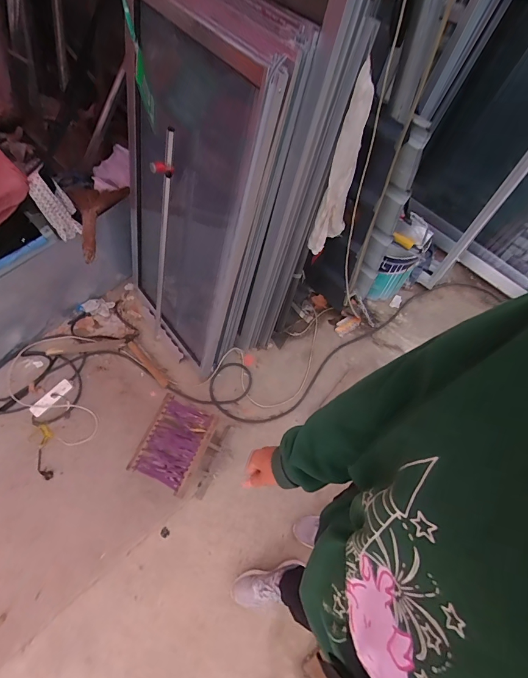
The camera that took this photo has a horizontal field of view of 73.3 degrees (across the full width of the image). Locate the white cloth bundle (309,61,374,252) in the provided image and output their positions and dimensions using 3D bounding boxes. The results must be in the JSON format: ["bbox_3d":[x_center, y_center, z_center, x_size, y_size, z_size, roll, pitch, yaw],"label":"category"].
[{"bbox_3d":[0.214,-0.456,1.002,0.081,0.516,0.099,23,64,11],"label":"white cloth bundle"}]

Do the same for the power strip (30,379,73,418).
[{"bbox_3d":[-0.920,0.257,1.540,0.063,0.032,0.185,37,70,16],"label":"power strip"}]

